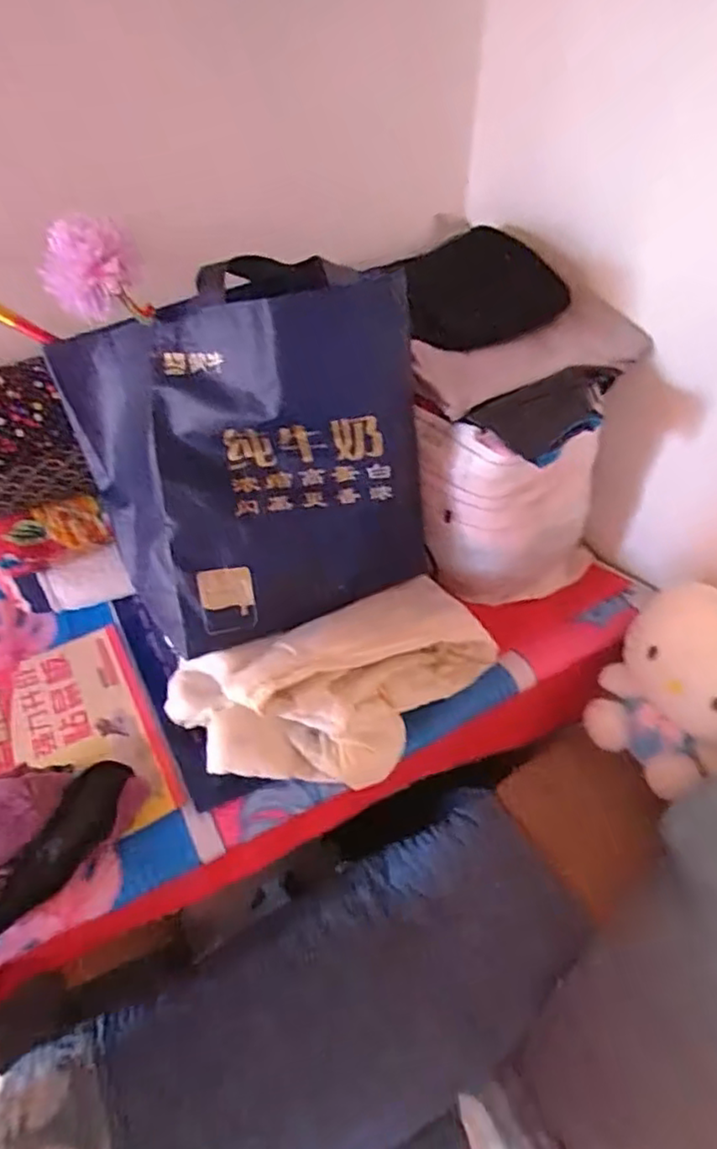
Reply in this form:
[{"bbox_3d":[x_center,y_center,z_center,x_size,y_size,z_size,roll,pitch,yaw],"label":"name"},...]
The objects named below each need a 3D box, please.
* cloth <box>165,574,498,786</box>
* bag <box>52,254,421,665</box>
[{"bbox_3d":[-0.019,0.097,0.630,0.316,0.095,0.179,-16,47,-12],"label":"cloth"},{"bbox_3d":[-0.104,-0.101,0.610,0.333,0.316,0.112,-13,12,5],"label":"bag"}]

